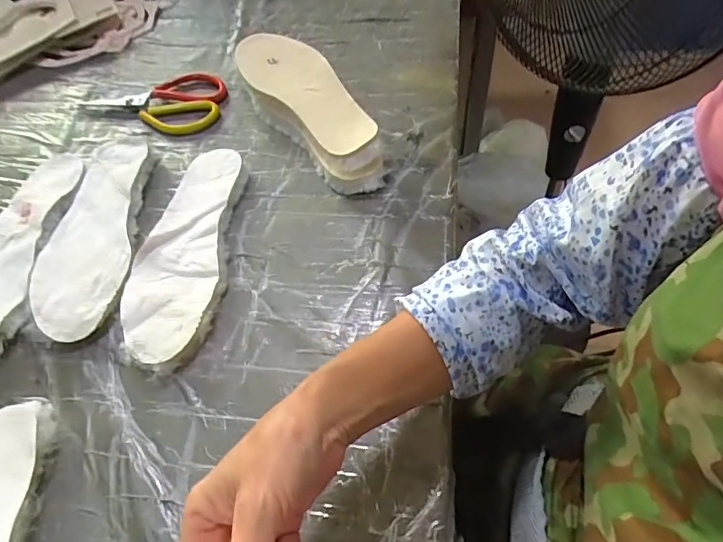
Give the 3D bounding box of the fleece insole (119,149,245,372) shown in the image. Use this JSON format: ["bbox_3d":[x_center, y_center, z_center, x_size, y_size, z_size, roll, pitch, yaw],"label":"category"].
[{"bbox_3d":[-0.178,-0.025,0.492,0.091,0.021,0.255,-1,56,4],"label":"fleece insole"}]

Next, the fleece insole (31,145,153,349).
[{"bbox_3d":[-0.277,-0.043,0.509,0.083,0.019,0.252,-7,56,0],"label":"fleece insole"}]

